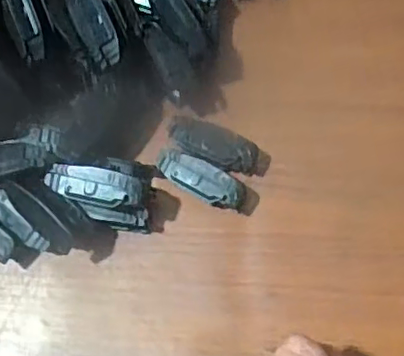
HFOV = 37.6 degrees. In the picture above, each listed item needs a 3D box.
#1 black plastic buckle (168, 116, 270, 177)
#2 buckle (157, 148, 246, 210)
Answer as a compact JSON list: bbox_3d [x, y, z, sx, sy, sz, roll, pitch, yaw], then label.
[{"bbox_3d":[0.008,-0.014,0.315,0.054,0.020,0.020,20,74,7],"label":"black plastic buckle"},{"bbox_3d":[0.000,0.002,0.308,0.048,0.016,0.017,27,75,9],"label":"buckle"}]

